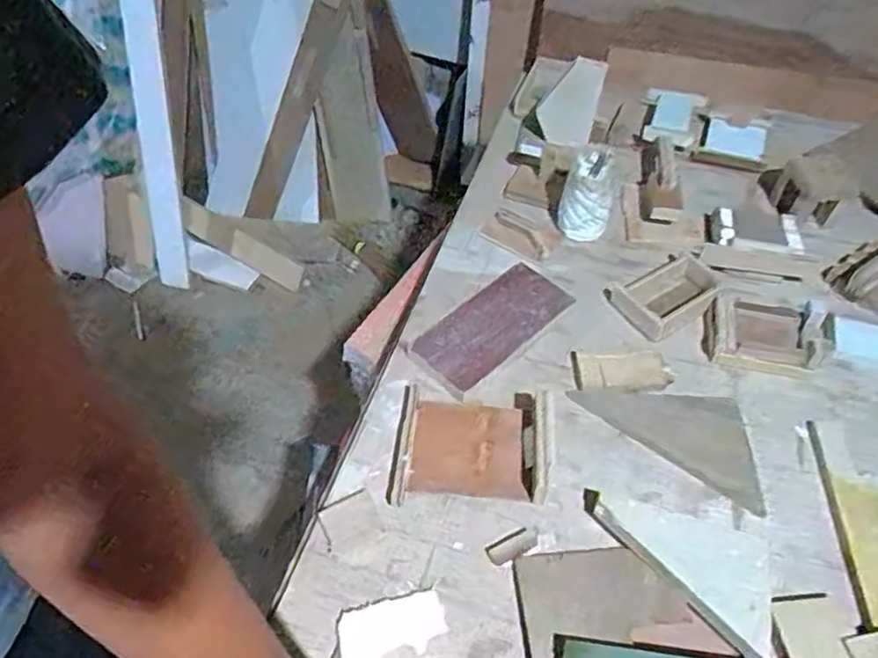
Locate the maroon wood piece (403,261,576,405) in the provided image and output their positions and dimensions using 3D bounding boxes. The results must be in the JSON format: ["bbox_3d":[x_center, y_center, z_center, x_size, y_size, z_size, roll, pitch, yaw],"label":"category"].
[{"bbox_3d":[0.064,-0.007,0.760,0.205,0.017,0.097,-36,58,-27],"label":"maroon wood piece"}]

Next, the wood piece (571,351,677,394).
[{"bbox_3d":[0.204,0.045,0.713,0.106,0.016,0.054,1,49,0],"label":"wood piece"}]

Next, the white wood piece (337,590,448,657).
[{"bbox_3d":[-0.041,0.260,0.552,0.088,0.007,0.057,-10,50,-9],"label":"white wood piece"}]

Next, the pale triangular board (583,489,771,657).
[{"bbox_3d":[0.228,0.191,0.579,0.093,0.024,0.182,-32,57,-25],"label":"pale triangular board"}]

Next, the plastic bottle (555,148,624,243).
[{"bbox_3d":[0.188,-0.173,0.831,0.060,0.108,0.066,-33,57,-26],"label":"plastic bottle"}]

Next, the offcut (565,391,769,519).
[{"bbox_3d":[0.254,0.096,0.680,0.201,0.009,0.100,33,56,25],"label":"offcut"}]

